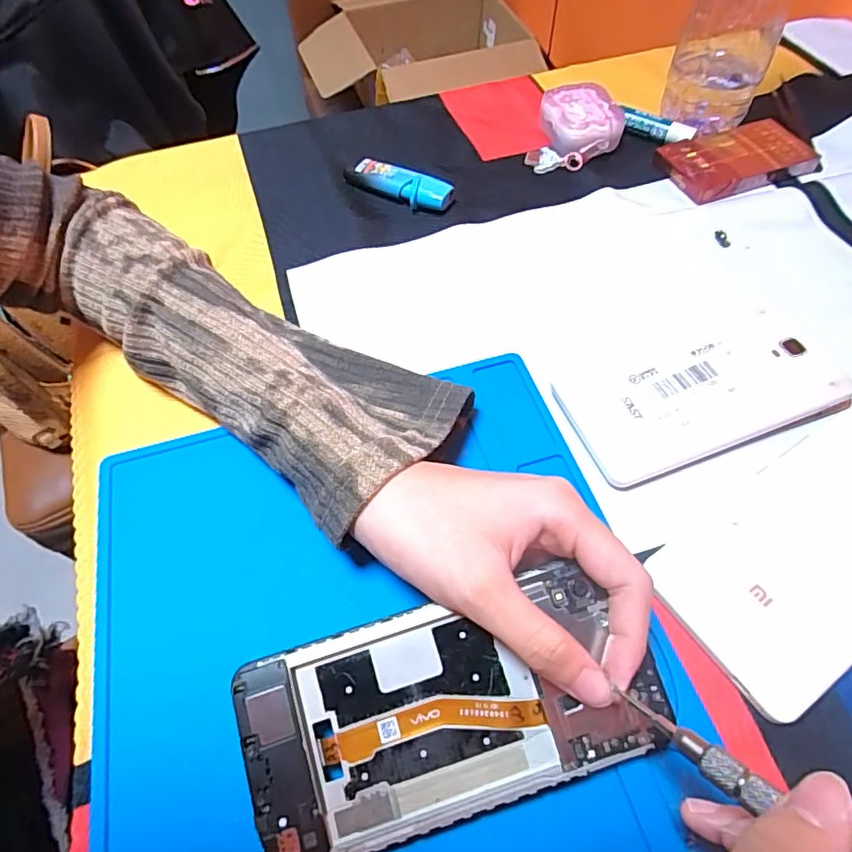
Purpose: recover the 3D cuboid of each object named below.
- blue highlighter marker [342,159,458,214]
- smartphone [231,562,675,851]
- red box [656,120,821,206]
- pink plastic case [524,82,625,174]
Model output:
[{"bbox_3d":[-0.020,-0.173,0.388,0.081,0.015,0.021,26,62,19],"label":"blue highlighter marker"},{"bbox_3d":[0.007,0.104,0.195,0.140,0.008,0.073,-17,76,-4],"label":"smartphone"},{"bbox_3d":[0.226,-0.194,0.391,0.099,0.015,0.055,-18,57,-8],"label":"red box"},{"bbox_3d":[0.116,-0.227,0.411,0.063,0.027,0.075,13,58,12],"label":"pink plastic case"}]

